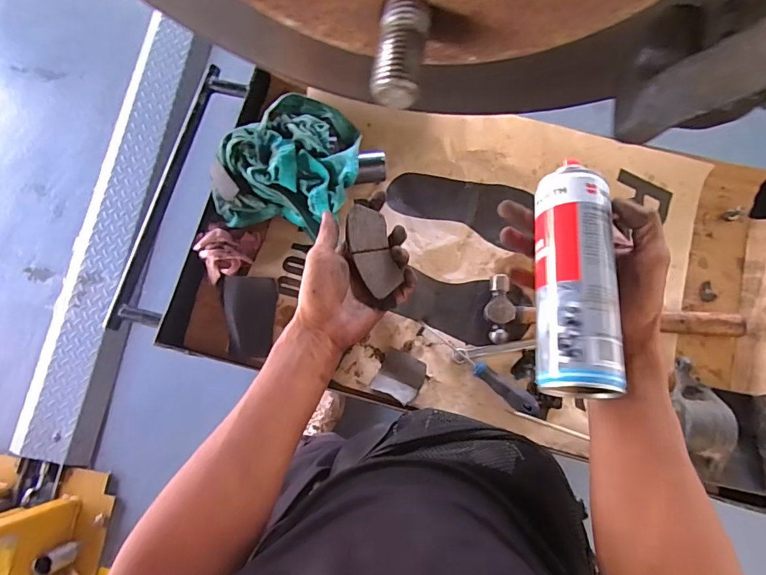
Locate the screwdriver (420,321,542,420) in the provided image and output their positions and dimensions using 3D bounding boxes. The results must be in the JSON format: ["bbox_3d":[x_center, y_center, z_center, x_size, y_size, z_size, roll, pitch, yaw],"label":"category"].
[{"bbox_3d":[0.129,0.113,0.609,0.186,0.026,0.025,35,82,8],"label":"screwdriver"}]

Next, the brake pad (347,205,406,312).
[{"bbox_3d":[-0.015,-0.036,0.483,0.046,0.017,0.107,-9,74,-18],"label":"brake pad"}]

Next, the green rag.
[{"bbox_3d":[-0.129,-0.181,0.630,0.195,0.091,0.197,7,79,3],"label":"green rag"}]

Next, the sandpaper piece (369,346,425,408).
[{"bbox_3d":[0.024,0.122,0.615,0.060,0.023,0.059,25,80,6],"label":"sandpaper piece"}]

